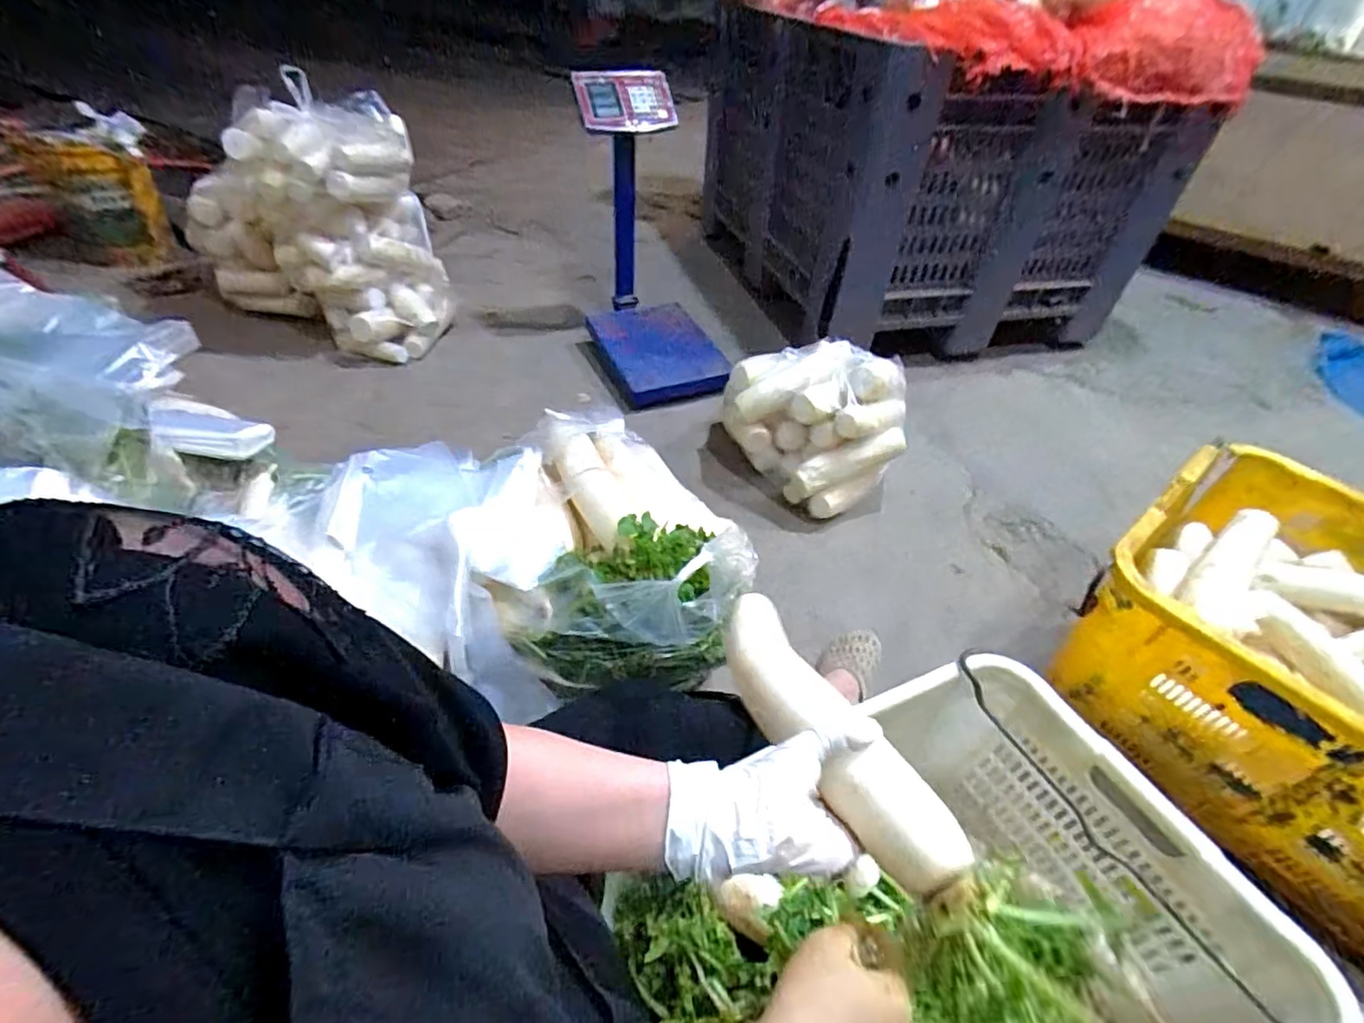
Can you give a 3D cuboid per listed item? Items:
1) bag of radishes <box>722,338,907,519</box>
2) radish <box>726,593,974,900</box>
[{"bbox_3d":[0.309,-0.218,1.299,0.332,0.260,0.343,-27,53,-28],"label":"bag of radishes"},{"bbox_3d":[0.104,0.162,0.474,0.074,0.062,0.269,-18,42,-22],"label":"radish"}]

